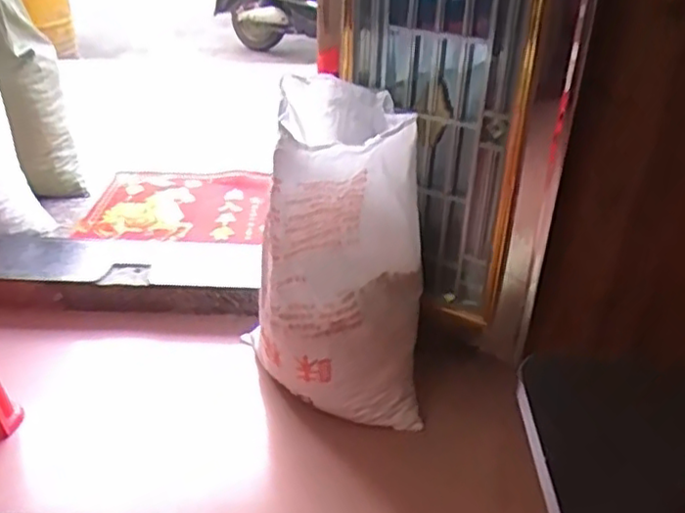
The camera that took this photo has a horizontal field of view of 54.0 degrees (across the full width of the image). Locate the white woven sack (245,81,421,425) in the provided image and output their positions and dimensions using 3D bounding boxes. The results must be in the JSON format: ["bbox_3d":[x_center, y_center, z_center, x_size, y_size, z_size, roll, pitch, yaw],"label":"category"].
[{"bbox_3d":[0.000,0.001,1.311,0.314,0.591,0.331,3,32,3],"label":"white woven sack"}]

